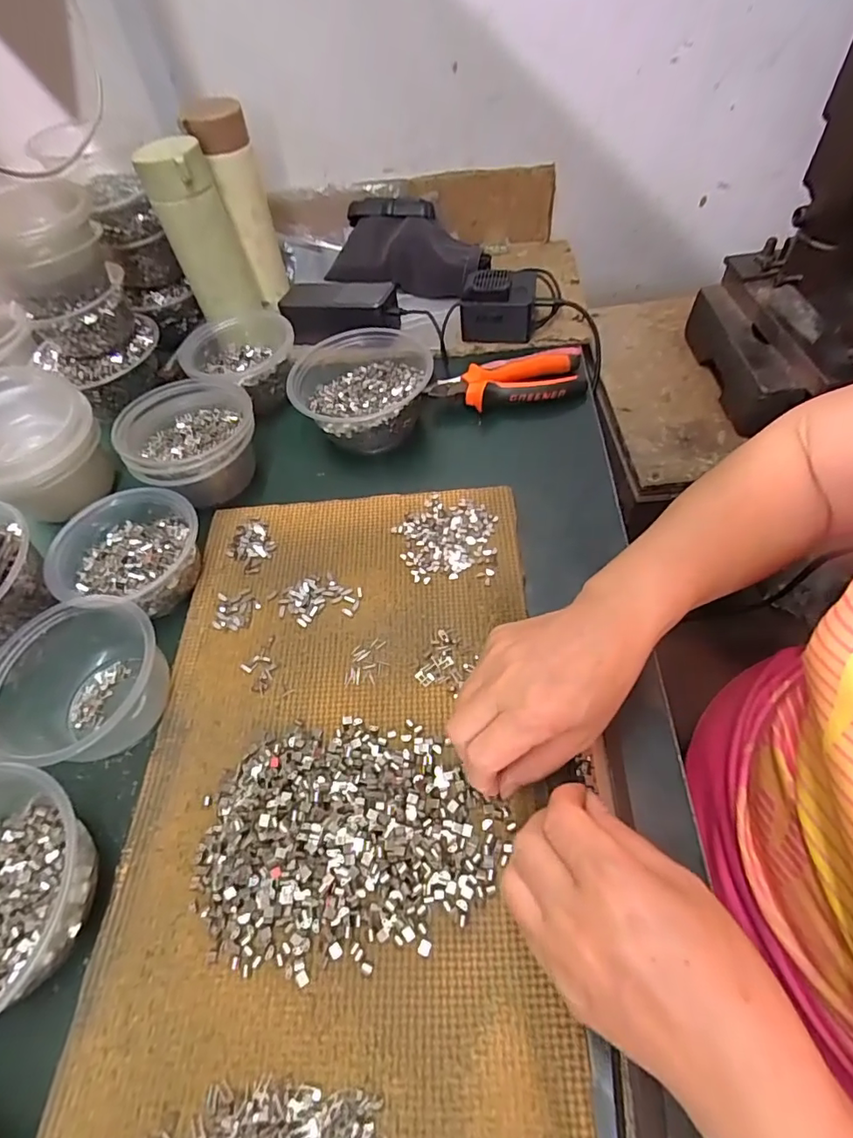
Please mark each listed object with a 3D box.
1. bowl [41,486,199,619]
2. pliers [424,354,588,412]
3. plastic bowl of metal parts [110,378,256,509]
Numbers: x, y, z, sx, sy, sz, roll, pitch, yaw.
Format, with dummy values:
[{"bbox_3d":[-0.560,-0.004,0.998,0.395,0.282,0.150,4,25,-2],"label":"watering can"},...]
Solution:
[{"bbox_3d":[-0.242,-0.016,0.432,0.107,0.050,0.101,-3,55,4],"label":"bowl"},{"bbox_3d":[0.082,-0.187,0.538,0.151,0.032,0.063,-8,55,1],"label":"pliers"},{"bbox_3d":[-0.210,-0.113,0.482,0.116,0.071,0.111,-3,55,4],"label":"plastic bowl of metal parts"}]

